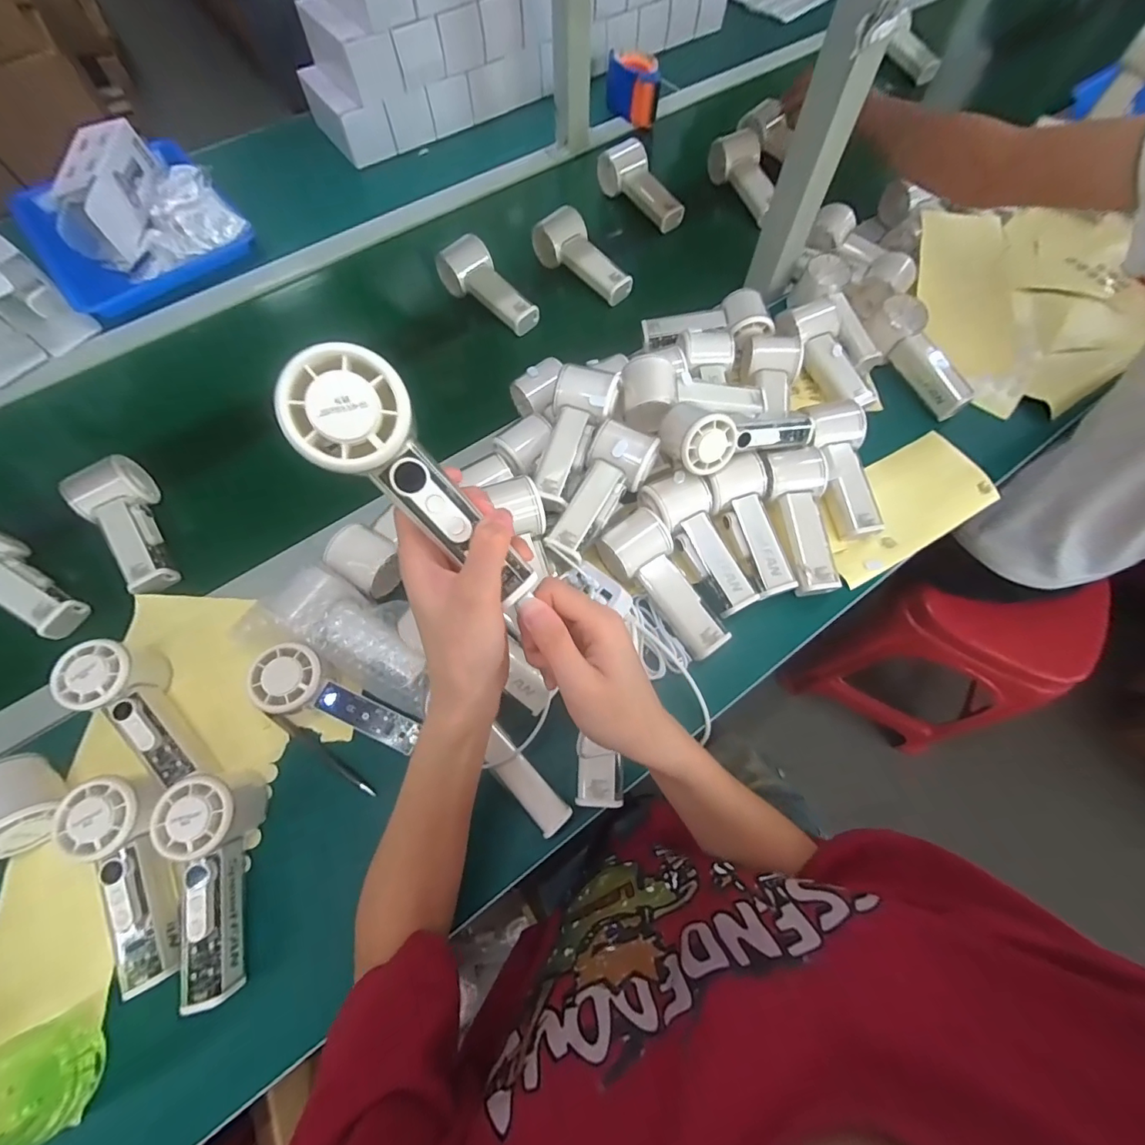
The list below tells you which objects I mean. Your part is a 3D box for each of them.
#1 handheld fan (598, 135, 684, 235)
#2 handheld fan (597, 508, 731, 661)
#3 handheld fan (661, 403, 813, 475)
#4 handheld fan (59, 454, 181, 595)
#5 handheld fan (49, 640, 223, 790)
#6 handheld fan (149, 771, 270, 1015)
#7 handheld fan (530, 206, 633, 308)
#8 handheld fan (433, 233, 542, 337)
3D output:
[{"bbox_3d":[0.104,-0.570,0.717,0.049,0.052,0.148,-38,83,-16],"label":"handheld fan"},{"bbox_3d":[0.087,0.010,0.460,0.056,0.048,0.149,-32,69,-13],"label":"handheld fan"},{"bbox_3d":[0.161,-0.139,0.491,0.155,0.056,0.066,-11,31,-24],"label":"handheld fan"},{"bbox_3d":[-0.459,-0.046,0.499,0.055,0.055,0.145,-26,83,-11],"label":"handheld fan"},{"bbox_3d":[-0.368,0.124,0.423,0.055,0.058,0.154,-42,88,-17],"label":"handheld fan"},{"bbox_3d":[-0.270,0.234,0.367,0.048,0.059,0.150,-16,66,-7],"label":"handheld fan"},{"bbox_3d":[0.016,-0.429,0.649,0.151,0.055,0.063,39,71,16],"label":"handheld fan"},{"bbox_3d":[-0.107,-0.373,0.640,0.149,0.043,0.057,45,73,5],"label":"handheld fan"}]

